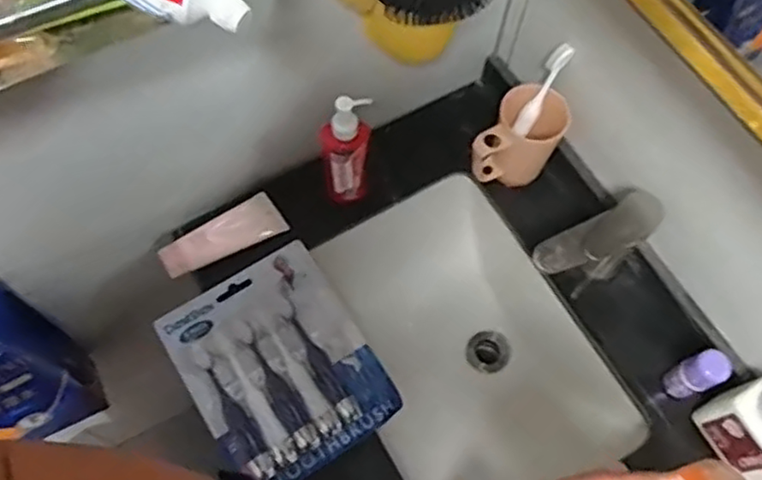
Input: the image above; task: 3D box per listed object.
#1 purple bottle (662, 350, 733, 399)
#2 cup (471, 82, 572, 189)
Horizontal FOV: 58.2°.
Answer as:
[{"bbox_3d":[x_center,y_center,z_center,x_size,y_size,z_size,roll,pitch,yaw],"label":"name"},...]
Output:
[{"bbox_3d":[0.331,0.143,0.721,0.025,0.097,0.034,-22,69,-12],"label":"purple bottle"},{"bbox_3d":[0.164,-0.113,0.820,0.077,0.107,0.106,33,69,11],"label":"cup"}]

